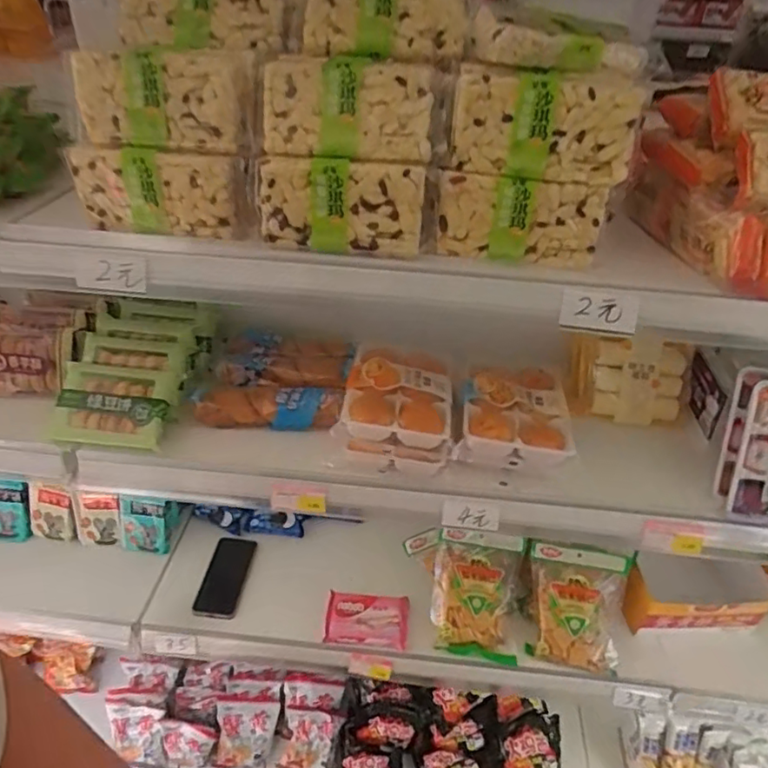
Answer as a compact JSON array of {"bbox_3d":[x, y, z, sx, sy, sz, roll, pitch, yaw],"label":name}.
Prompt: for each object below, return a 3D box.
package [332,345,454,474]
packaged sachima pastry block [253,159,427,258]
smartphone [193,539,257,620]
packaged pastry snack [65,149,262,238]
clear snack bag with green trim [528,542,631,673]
[{"bbox_3d":[0.020,0.022,0.777,0.137,0.058,0.177,6,37,5],"label":"package"},{"bbox_3d":[-0.041,-0.168,0.553,0.154,0.077,0.033,6,37,4],"label":"packaged sachima pastry block"},{"bbox_3d":[-0.286,0.348,1.059,0.080,0.012,0.155,5,37,3],"label":"smartphone"},{"bbox_3d":[-0.215,-0.185,0.571,0.176,0.072,0.042,6,37,4],"label":"packaged pastry snack"},{"bbox_3d":[0.317,0.371,0.978,0.145,0.058,0.183,8,74,6],"label":"clear snack bag with green trim"}]

